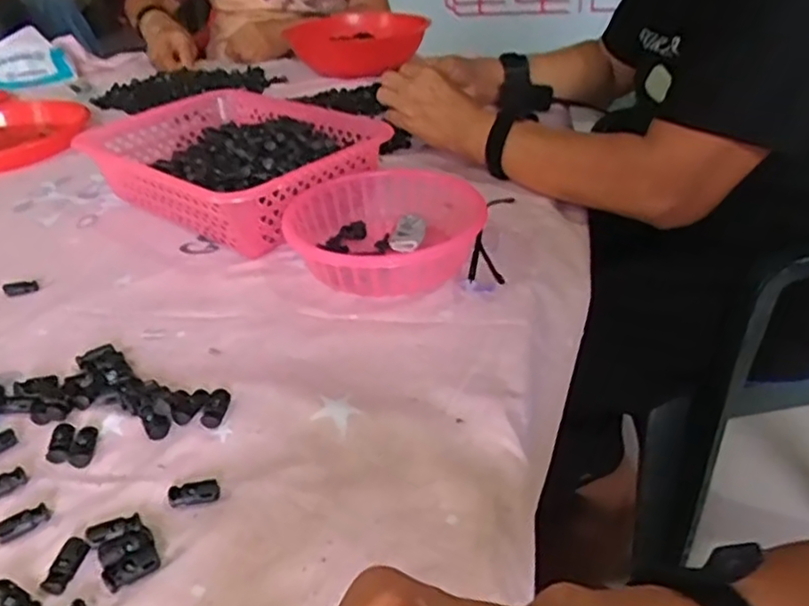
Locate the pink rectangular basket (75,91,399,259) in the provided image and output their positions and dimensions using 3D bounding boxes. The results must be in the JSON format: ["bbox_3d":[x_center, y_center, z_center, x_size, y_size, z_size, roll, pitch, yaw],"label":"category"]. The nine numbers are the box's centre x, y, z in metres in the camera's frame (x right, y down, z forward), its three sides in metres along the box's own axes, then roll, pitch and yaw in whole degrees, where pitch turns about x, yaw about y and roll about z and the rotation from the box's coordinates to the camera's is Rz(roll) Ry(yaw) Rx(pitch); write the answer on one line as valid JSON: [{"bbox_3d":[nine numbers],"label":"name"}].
[{"bbox_3d":[-0.182,-0.149,0.733,0.294,0.082,0.208,26,43,37],"label":"pink rectangular basket"}]

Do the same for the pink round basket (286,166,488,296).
[{"bbox_3d":[-0.024,-0.062,0.606,0.164,0.055,0.153,-2,33,1],"label":"pink round basket"}]

